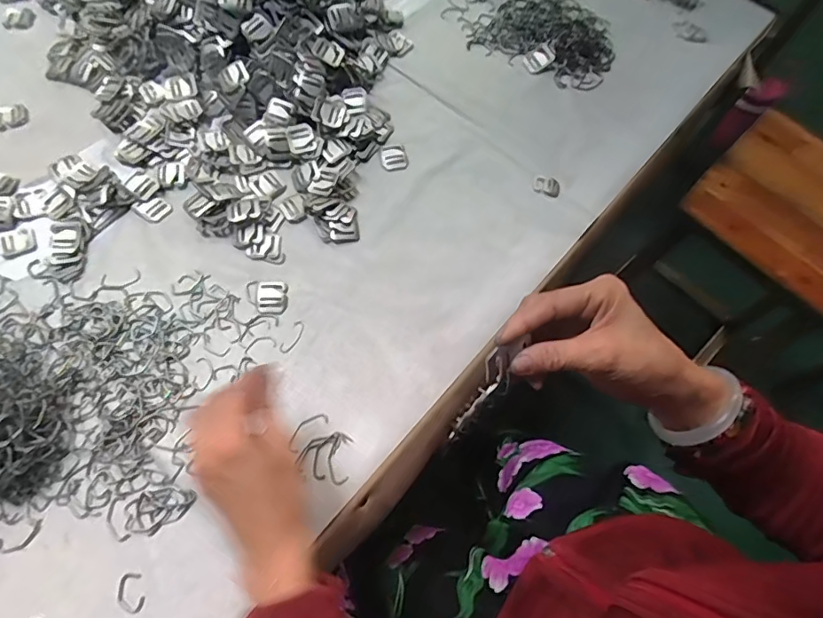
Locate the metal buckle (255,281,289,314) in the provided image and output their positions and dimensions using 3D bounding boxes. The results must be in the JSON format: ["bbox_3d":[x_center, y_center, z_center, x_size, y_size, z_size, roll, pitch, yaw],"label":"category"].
[{"bbox_3d":[-0.142,-0.012,0.511,0.031,0.004,0.036,0,67,-3],"label":"metal buckle"}]

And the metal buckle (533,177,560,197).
[{"bbox_3d":[0.153,-0.139,0.569,0.031,0.007,0.020,18,68,5],"label":"metal buckle"}]

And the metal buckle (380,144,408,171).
[{"bbox_3d":[-0.020,-0.176,0.580,0.028,0.004,0.036,-8,68,-6],"label":"metal buckle"}]

